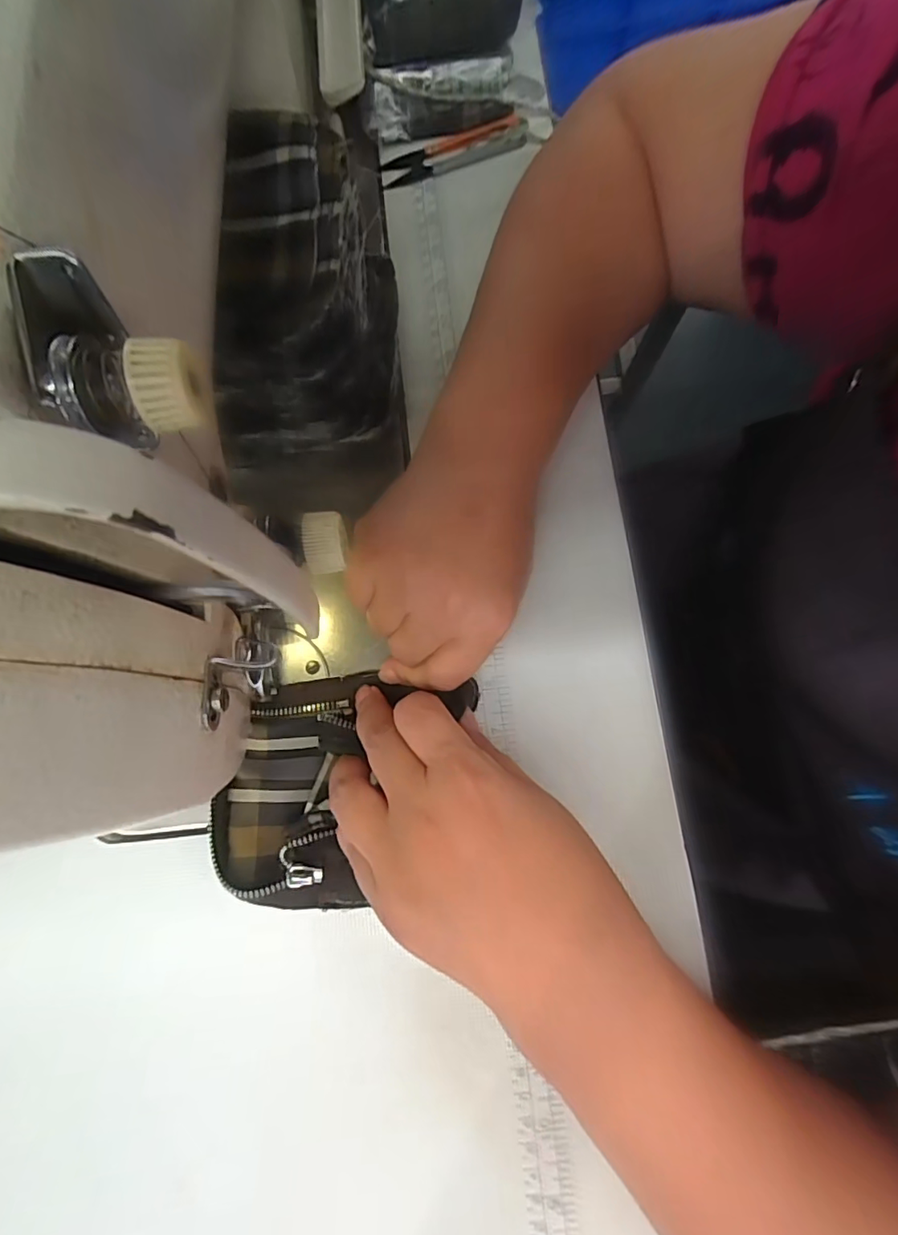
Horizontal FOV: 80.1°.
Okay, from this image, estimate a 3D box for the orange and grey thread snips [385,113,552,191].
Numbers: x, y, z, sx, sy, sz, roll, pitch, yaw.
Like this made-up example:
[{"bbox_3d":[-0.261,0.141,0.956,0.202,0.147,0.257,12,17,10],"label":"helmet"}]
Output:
[{"bbox_3d":[0.012,-0.308,0.348,0.116,0.012,0.021,-21,79,-5],"label":"orange and grey thread snips"}]

